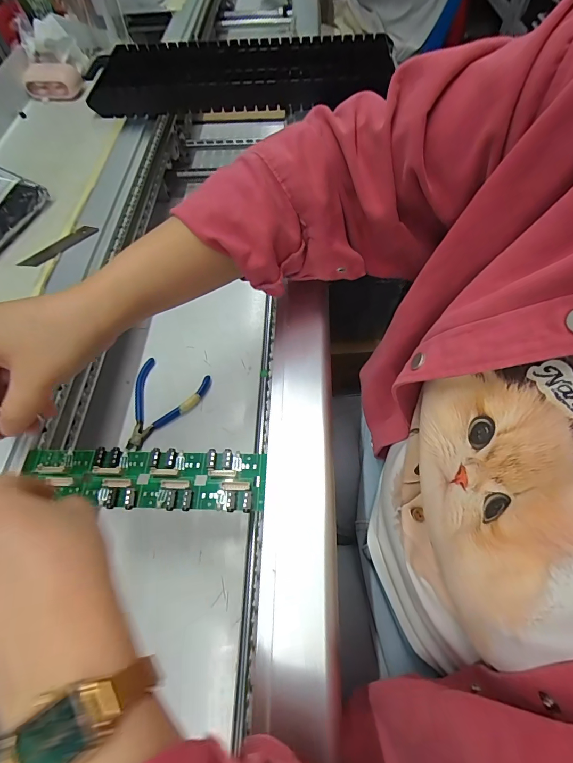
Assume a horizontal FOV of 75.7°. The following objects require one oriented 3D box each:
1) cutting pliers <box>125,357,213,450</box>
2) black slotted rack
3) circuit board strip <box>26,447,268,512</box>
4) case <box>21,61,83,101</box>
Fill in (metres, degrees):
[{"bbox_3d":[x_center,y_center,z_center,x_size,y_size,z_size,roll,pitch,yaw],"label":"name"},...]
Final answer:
[{"bbox_3d":[-0.144,0.027,0.410,0.083,0.011,0.105,18,63,11],"label":"cutting pliers"},{"bbox_3d":[-0.054,-0.417,0.509,0.406,0.044,0.168,-5,61,-2],"label":"black slotted rack"},{"bbox_3d":[-0.107,0.070,0.272,0.180,0.007,0.044,3,61,4],"label":"circuit board strip"},{"bbox_3d":[-0.322,-0.413,0.509,0.070,0.038,0.033,-1,61,1],"label":"case"}]

